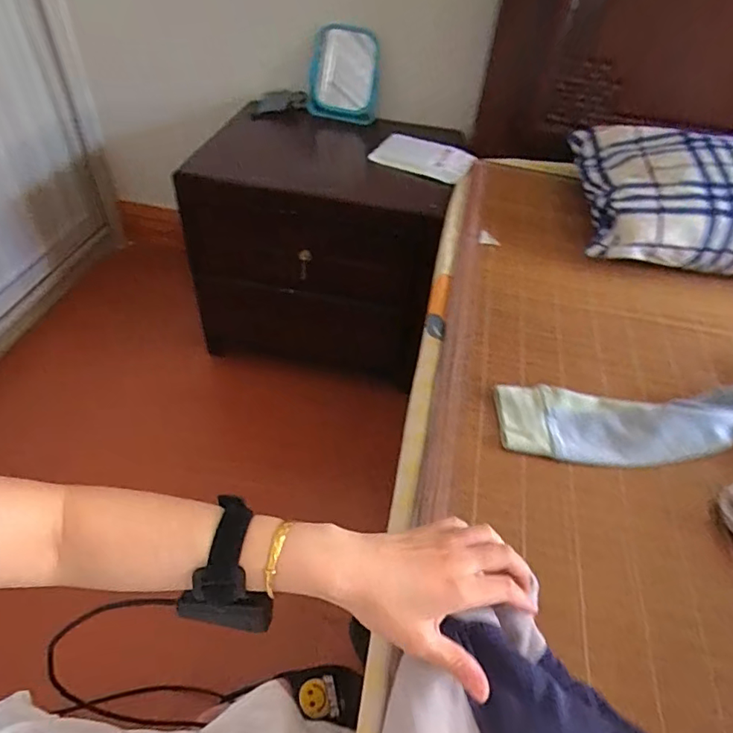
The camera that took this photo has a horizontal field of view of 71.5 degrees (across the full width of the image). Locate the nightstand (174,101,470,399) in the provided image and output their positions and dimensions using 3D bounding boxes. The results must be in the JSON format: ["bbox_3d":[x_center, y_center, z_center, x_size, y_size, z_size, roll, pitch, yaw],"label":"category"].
[{"bbox_3d":[-0.112,-0.269,1.201,0.547,0.462,0.396,12,46,6],"label":"nightstand"}]

